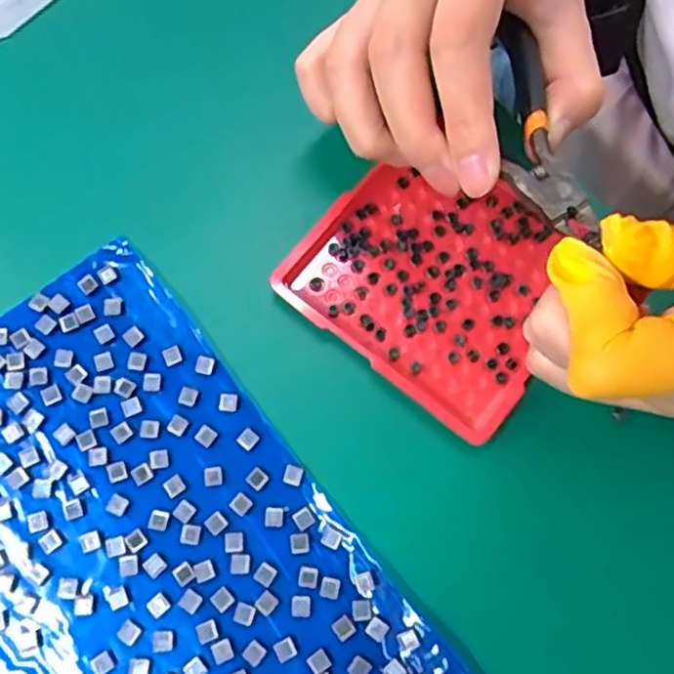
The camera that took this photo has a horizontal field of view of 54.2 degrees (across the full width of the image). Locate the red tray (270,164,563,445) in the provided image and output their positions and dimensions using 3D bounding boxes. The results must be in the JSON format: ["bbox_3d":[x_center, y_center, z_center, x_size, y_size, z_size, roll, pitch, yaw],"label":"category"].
[{"bbox_3d":[0.041,-0.024,0.257,0.098,0.010,0.090,38,75,10],"label":"red tray"}]

